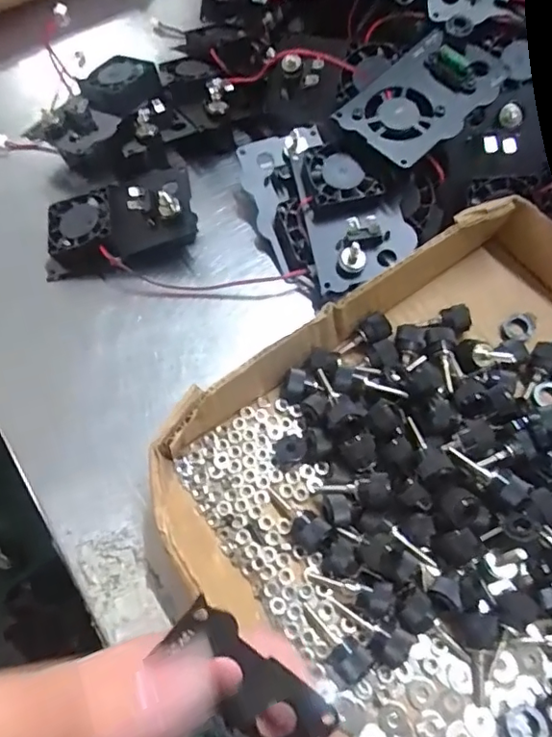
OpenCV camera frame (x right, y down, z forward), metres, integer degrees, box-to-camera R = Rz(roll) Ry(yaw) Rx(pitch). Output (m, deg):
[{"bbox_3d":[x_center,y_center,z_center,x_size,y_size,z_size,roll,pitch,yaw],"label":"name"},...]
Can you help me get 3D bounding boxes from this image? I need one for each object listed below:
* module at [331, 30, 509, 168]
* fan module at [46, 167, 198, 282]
[{"bbox_3d":[0.080,-0.150,0.297,0.085,0.021,0.055,-41,69,-18],"label":"module"},{"bbox_3d":[-0.092,-0.084,0.320,0.087,0.032,0.052,-14,64,-6],"label":"fan module"}]

